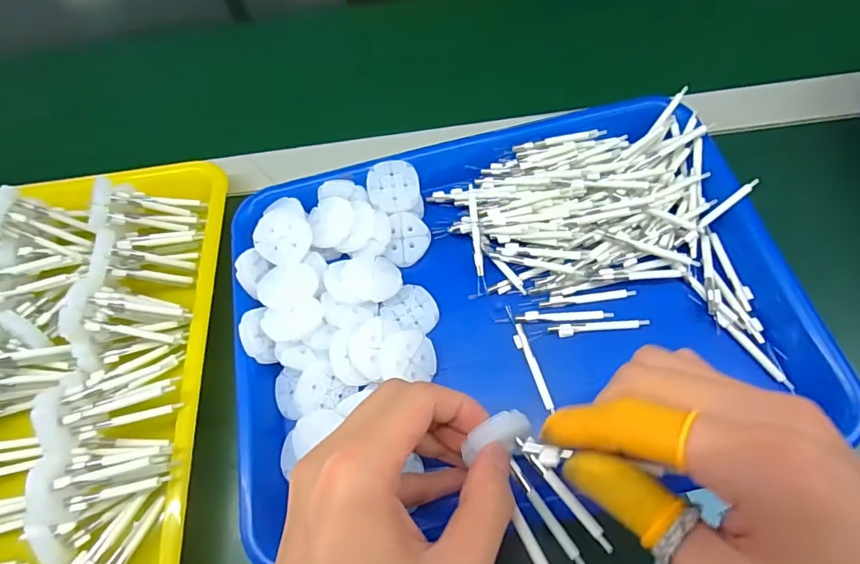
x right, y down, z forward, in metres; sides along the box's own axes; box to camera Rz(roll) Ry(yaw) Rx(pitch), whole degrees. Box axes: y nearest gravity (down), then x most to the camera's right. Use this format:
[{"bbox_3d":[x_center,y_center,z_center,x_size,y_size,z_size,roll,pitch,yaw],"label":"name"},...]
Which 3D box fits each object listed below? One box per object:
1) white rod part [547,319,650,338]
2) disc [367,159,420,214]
[{"bbox_3d":[0.104,0.027,0.295,0.060,0.004,0.008,-7,64,3],"label":"white rod part"},{"bbox_3d":[-0.025,-0.066,0.331,0.034,0.004,0.035,-9,89,-9],"label":"disc"}]

